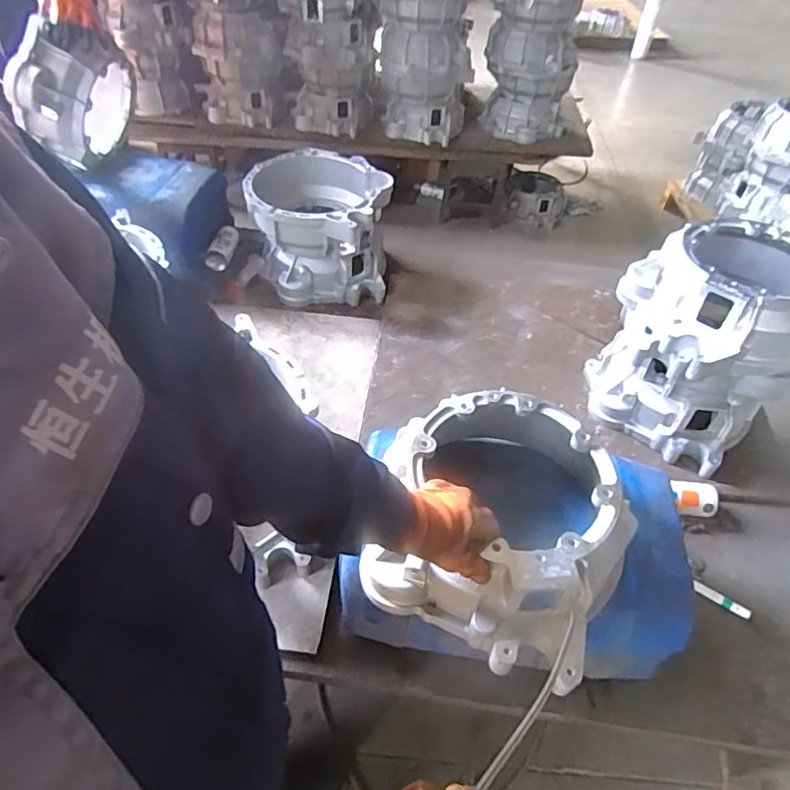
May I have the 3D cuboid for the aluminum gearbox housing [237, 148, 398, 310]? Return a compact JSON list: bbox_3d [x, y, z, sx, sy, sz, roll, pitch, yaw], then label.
[{"bbox_3d":[-0.188,-0.429,1.450,0.327,0.252,0.339,-2,47,-5],"label":"aluminum gearbox housing"}]

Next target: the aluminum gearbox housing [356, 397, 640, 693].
[{"bbox_3d":[0.142,0.142,0.702,0.277,0.120,0.319,23,51,17],"label":"aluminum gearbox housing"}]

